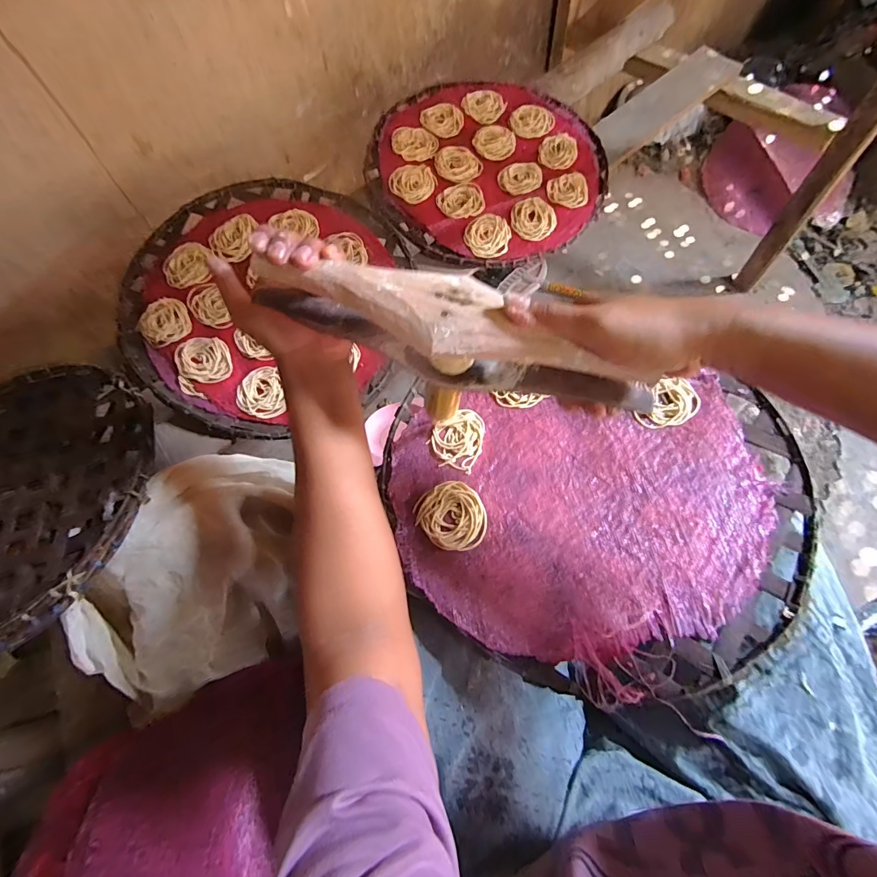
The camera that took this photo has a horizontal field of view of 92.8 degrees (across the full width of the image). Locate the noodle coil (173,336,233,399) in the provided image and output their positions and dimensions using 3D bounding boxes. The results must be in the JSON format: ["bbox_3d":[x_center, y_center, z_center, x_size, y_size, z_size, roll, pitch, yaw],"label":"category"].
[{"bbox_3d":[-0.309,-0.098,0.550,0.067,0.016,0.082,-20,65,-4],"label":"noodle coil"}]

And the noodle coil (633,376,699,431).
[{"bbox_3d":[0.246,-0.038,0.449,0.065,0.009,0.051,-6,62,0],"label":"noodle coil"}]

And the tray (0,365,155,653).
[{"bbox_3d":[-0.473,0.063,0.454,0.335,0.053,0.326,10,63,9],"label":"tray"}]

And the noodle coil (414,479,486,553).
[{"bbox_3d":[0.015,0.076,0.412,0.062,0.008,0.069,-40,66,-16],"label":"noodle coil"}]

